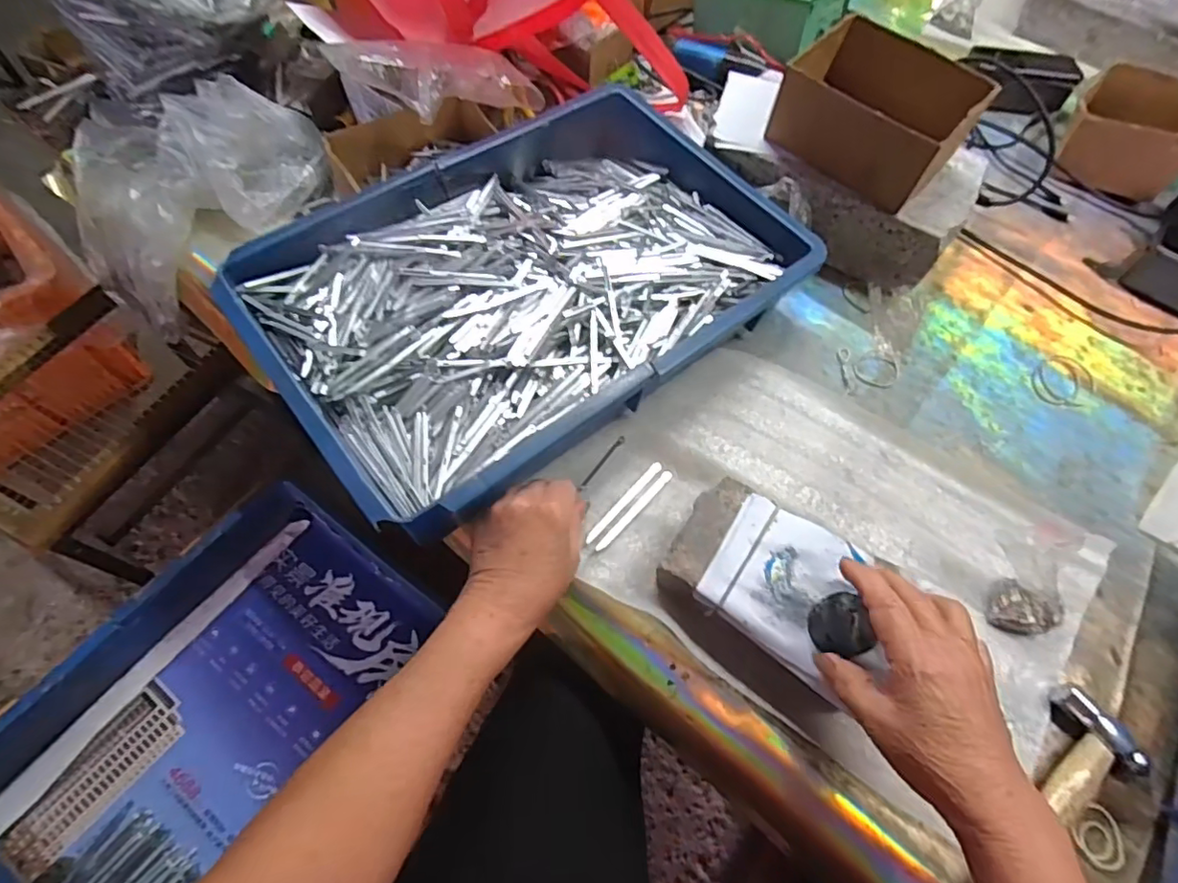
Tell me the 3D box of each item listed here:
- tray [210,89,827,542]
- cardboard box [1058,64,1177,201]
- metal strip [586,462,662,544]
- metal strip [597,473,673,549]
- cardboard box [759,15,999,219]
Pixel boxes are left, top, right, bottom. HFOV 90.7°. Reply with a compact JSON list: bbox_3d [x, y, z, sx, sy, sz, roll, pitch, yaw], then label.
[{"bbox_3d":[-0.047,-0.136,0.508,0.427,0.074,0.291,-36,70,-20],"label":"tray"},{"bbox_3d":[0.633,-0.362,0.677,0.130,0.087,0.146,35,65,14],"label":"cardboard box"},{"bbox_3d":[0.028,0.047,0.461,0.008,0.004,0.088,39,66,16],"label":"metal strip"},{"bbox_3d":[0.036,0.054,0.453,0.007,0.004,0.087,40,66,16],"label":"metal strip"},{"bbox_3d":[0.261,-0.299,0.530,0.154,0.071,0.117,40,67,16],"label":"cardboard box"}]

